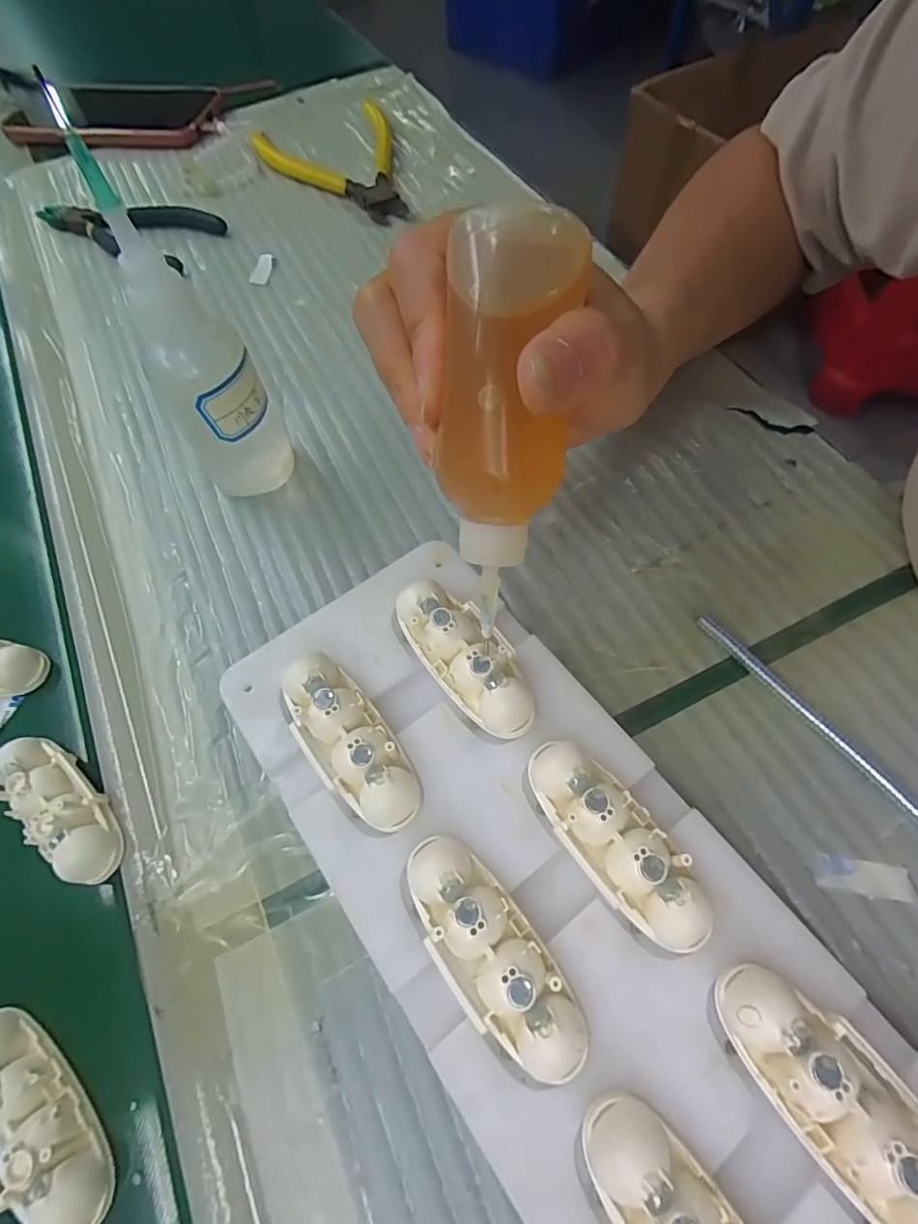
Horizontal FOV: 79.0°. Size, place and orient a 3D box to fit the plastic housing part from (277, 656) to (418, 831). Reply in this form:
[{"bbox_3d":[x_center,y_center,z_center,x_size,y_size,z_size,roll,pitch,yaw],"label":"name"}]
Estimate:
[{"bbox_3d":[-0.036,0.039,0.175,0.024,0.015,0.061,-36,66,-15],"label":"plastic housing part"}]

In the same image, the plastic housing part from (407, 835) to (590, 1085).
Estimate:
[{"bbox_3d":[0.007,0.088,0.146,0.023,0.015,0.061,-33,66,-14],"label":"plastic housing part"}]

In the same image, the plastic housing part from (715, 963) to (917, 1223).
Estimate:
[{"bbox_3d":[0.089,0.113,0.129,0.026,0.015,0.059,-38,67,-16],"label":"plastic housing part"}]

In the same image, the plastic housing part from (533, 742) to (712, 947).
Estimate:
[{"bbox_3d":[0.044,0.063,0.158,0.023,0.015,0.061,-34,66,-14],"label":"plastic housing part"}]

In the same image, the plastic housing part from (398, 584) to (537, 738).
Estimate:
[{"bbox_3d":[0.002,0.014,0.185,0.024,0.018,0.059,-37,67,-15],"label":"plastic housing part"}]

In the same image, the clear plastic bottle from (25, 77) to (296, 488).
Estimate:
[{"bbox_3d":[-0.098,-0.095,0.205,0.036,0.130,0.034,-33,66,-14],"label":"clear plastic bottle"}]

